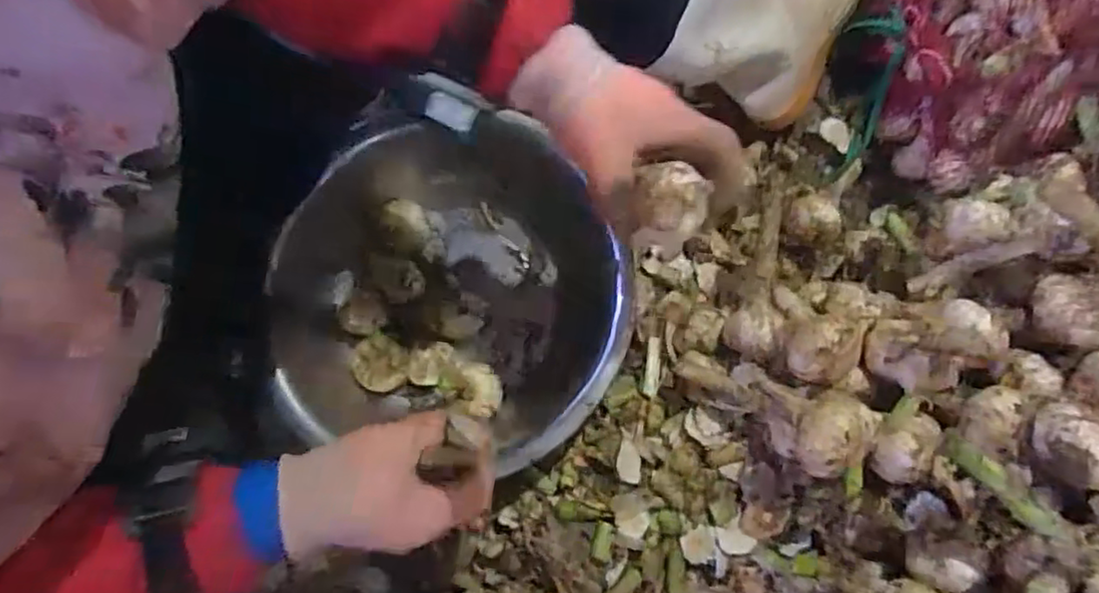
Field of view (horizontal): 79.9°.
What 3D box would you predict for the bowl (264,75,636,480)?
[{"bbox_3d":[-0.089,0.000,0.578,0.319,0.080,0.308,0,77,0],"label":"bowl"}]

